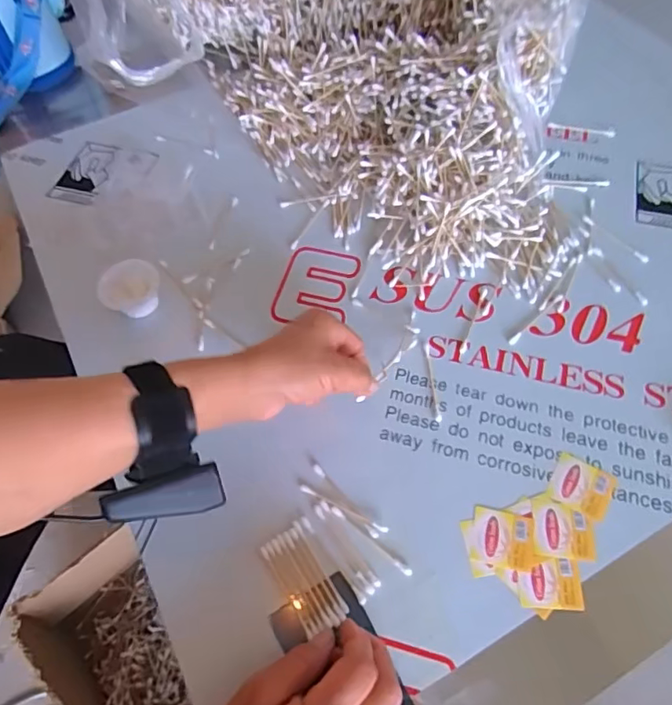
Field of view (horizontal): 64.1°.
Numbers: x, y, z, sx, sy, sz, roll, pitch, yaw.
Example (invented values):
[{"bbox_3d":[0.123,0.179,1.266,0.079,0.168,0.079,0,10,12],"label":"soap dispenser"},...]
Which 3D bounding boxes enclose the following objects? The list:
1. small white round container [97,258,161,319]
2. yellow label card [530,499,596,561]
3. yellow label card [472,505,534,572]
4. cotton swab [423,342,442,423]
[{"bbox_3d":[-0.188,-0.056,0.493,0.053,0.028,0.047,-25,63,-12],"label":"small white round container"},{"bbox_3d":[0.166,0.130,0.393,0.041,0.004,0.042,3,61,3],"label":"yellow label card"},{"bbox_3d":[0.122,0.135,0.391,0.043,0.004,0.040,10,62,7],"label":"yellow label card"},{"bbox_3d":[0.082,0.025,0.457,0.006,0.004,0.072,-4,61,-1],"label":"cotton swab"}]

